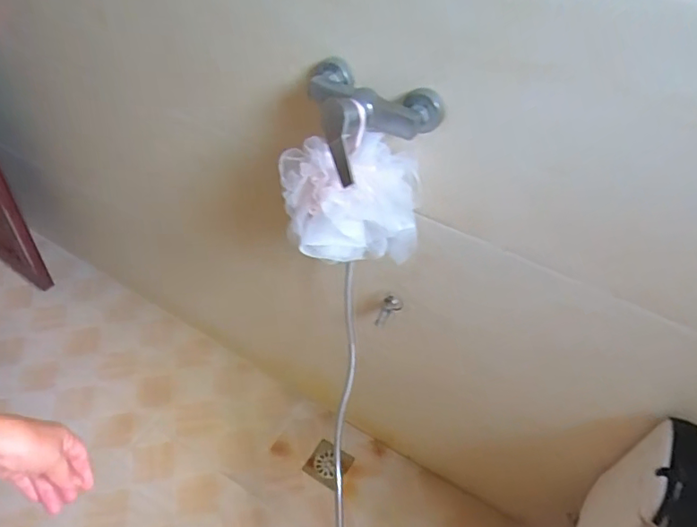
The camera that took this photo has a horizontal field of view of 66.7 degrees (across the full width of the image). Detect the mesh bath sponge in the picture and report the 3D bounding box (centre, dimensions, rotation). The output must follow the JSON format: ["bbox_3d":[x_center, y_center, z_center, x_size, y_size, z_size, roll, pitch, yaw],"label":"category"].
[{"bbox_3d":[0.010,-0.091,0.785,0.205,0.147,0.145,-5,46,-10],"label":"mesh bath sponge"}]

